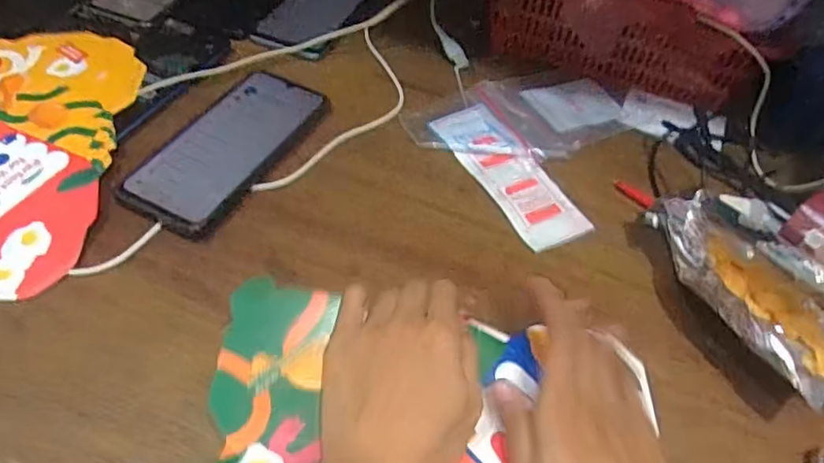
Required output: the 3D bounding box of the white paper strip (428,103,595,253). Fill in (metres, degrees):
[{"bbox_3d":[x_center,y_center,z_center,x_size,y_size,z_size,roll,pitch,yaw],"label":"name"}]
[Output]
[{"bbox_3d":[0.077,-0.048,0.476,0.057,0.004,0.148,-25,62,-20],"label":"white paper strip"}]

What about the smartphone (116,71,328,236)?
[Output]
[{"bbox_3d":[-0.140,-0.068,0.457,0.081,0.007,0.167,24,52,14],"label":"smartphone"}]

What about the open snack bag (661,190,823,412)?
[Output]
[{"bbox_3d":[0.231,0.043,0.386,0.102,0.051,0.155,-21,55,-22],"label":"open snack bag"}]

